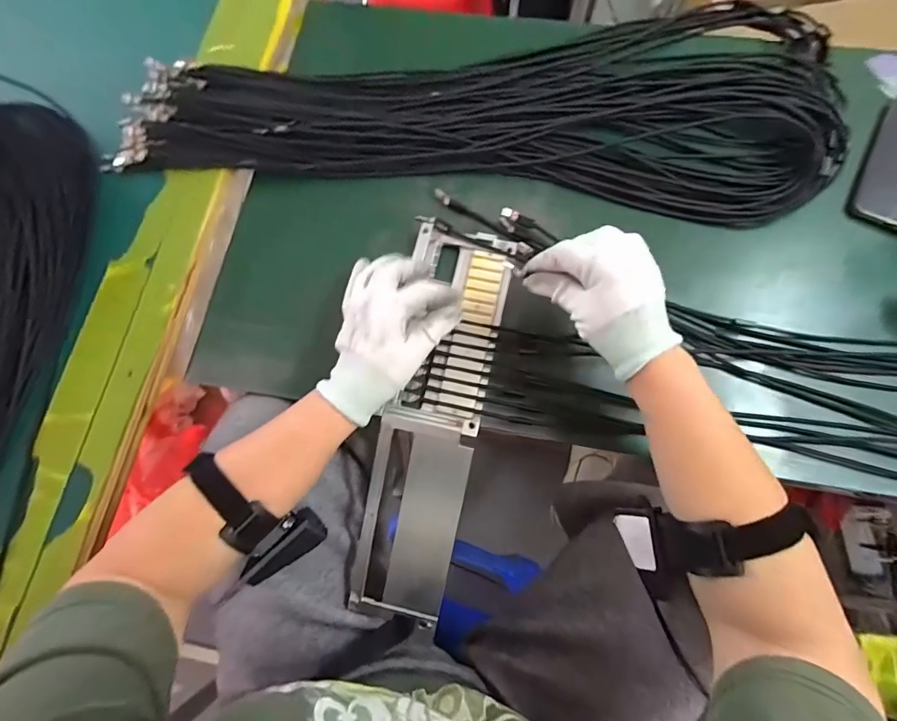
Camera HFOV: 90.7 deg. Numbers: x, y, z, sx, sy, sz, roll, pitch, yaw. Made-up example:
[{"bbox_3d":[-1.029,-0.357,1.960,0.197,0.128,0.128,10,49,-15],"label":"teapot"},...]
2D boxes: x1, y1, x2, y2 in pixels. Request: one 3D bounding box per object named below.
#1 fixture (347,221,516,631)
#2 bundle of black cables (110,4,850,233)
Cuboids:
[{"bbox_3d":[-0.018,0.057,0.426,0.098,0.044,0.380,12,84,5],"label":"fixture"},{"bbox_3d":[0.032,-0.298,0.497,0.752,0.033,0.264,5,74,4],"label":"bundle of black cables"}]

